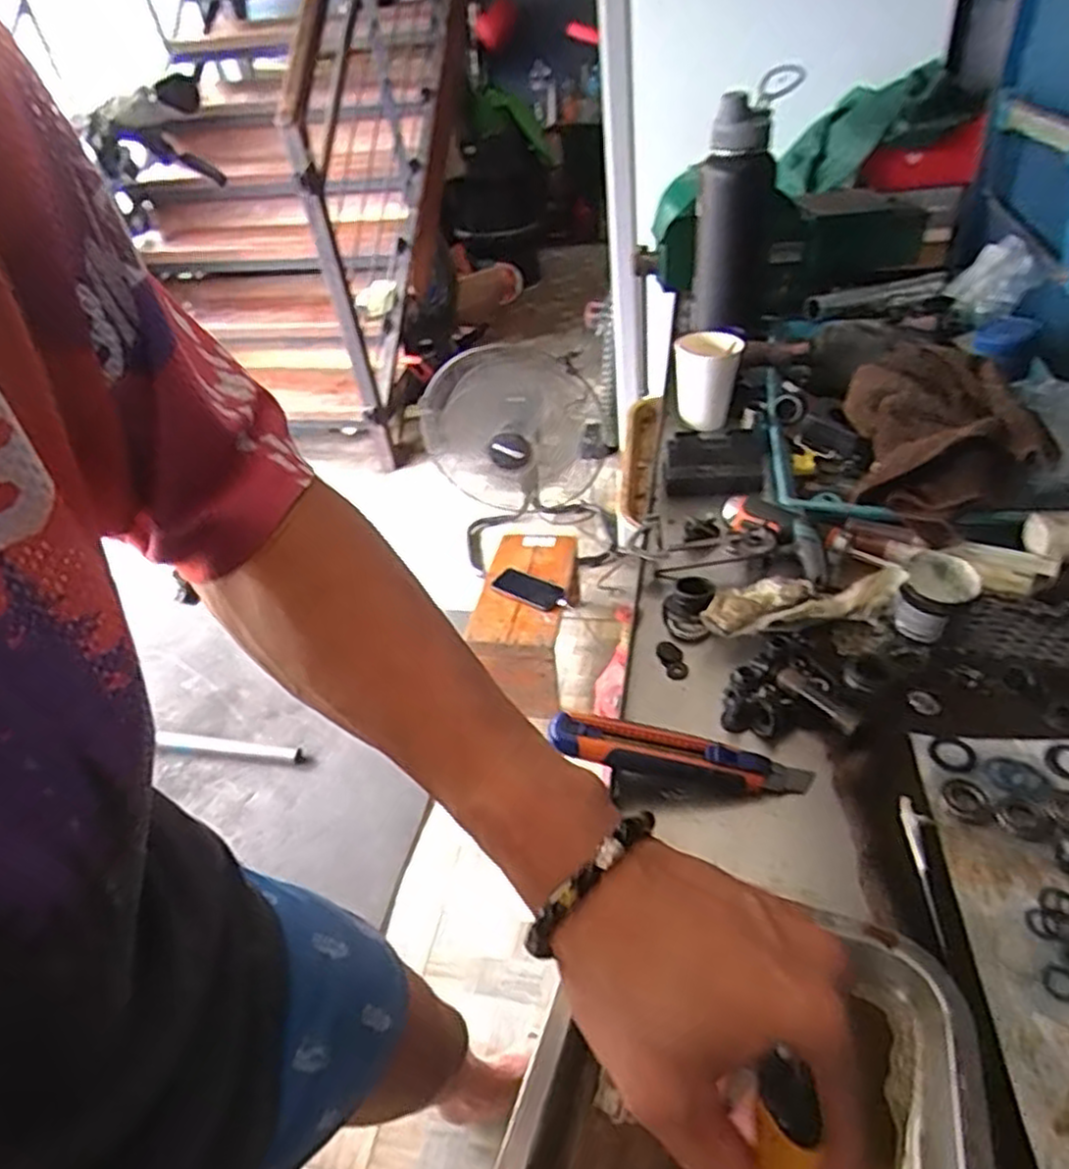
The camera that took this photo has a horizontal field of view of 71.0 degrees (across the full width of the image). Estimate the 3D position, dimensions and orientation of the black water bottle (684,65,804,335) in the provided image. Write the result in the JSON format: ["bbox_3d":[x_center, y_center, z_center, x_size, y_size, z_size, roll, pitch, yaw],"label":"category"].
[{"bbox_3d":[0.258,-0.450,0.953,0.105,0.333,0.091,-2,64,6],"label":"black water bottle"}]

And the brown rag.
[{"bbox_3d":[0.368,-0.130,0.676,0.146,0.103,0.190,3,41,12],"label":"brown rag"}]

